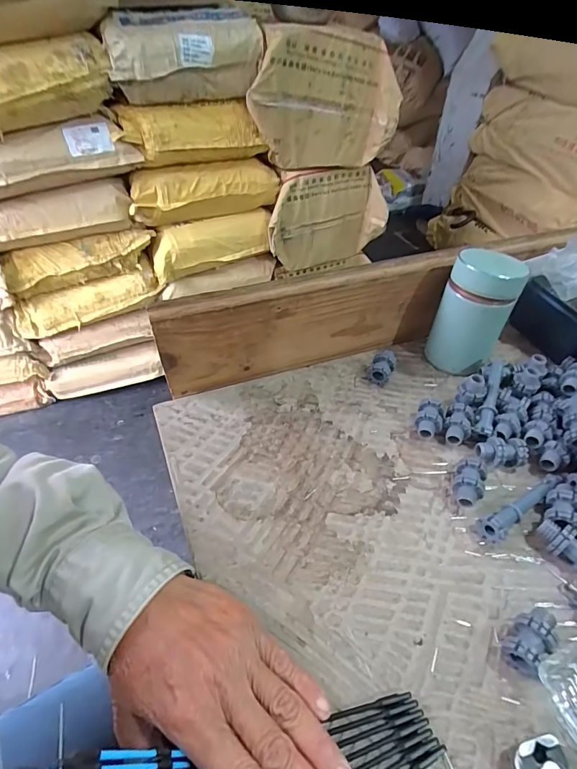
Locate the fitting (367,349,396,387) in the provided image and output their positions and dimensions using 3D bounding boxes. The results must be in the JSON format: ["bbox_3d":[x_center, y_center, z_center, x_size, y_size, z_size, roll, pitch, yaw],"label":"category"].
[{"bbox_3d":[0.097,-0.019,0.439,0.024,0.024,0.039,21,46,17],"label":"fitting"}]

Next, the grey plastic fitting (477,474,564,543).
[{"bbox_3d":[0.184,0.092,0.327,0.091,0.018,0.018,-23,50,-25],"label":"grey plastic fitting"}]

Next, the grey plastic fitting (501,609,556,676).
[{"bbox_3d":[0.149,0.156,0.257,0.039,0.023,0.022,-25,51,-27],"label":"grey plastic fitting"}]

